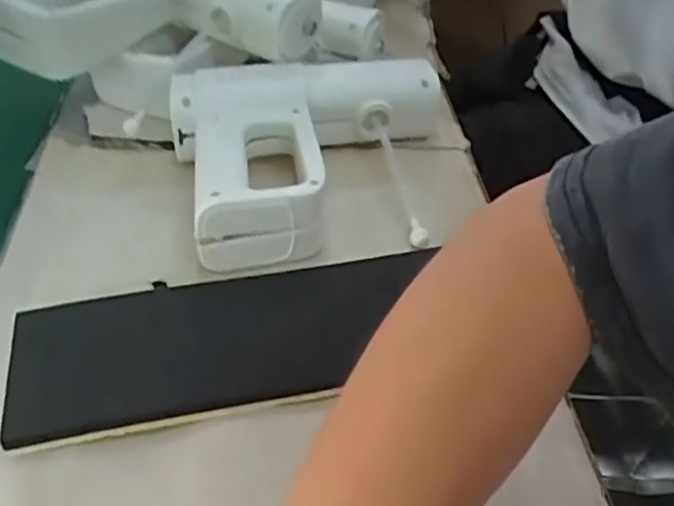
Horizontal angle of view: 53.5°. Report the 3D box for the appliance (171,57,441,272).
[{"bbox_3d":[-0.005,-0.067,0.473,0.202,0.064,0.161,-8,43,-10],"label":"appliance"}]

